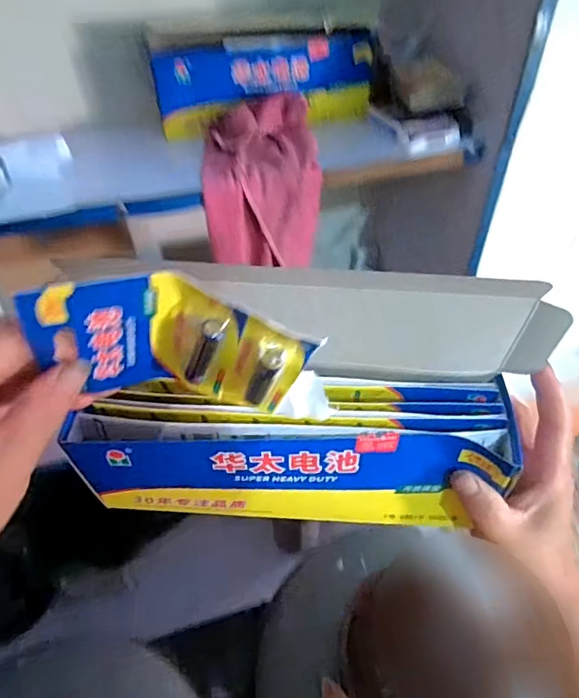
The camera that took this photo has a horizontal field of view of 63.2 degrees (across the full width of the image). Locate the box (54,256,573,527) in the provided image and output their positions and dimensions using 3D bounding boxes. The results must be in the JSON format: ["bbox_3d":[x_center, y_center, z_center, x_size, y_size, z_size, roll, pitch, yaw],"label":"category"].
[{"bbox_3d":[0.009,0.027,0.277,0.259,0.163,0.090,2,42,3],"label":"box"}]

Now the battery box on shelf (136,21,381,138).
[{"bbox_3d":[-0.033,-0.308,0.540,0.256,0.085,0.084,-14,43,-14],"label":"battery box on shelf"}]

